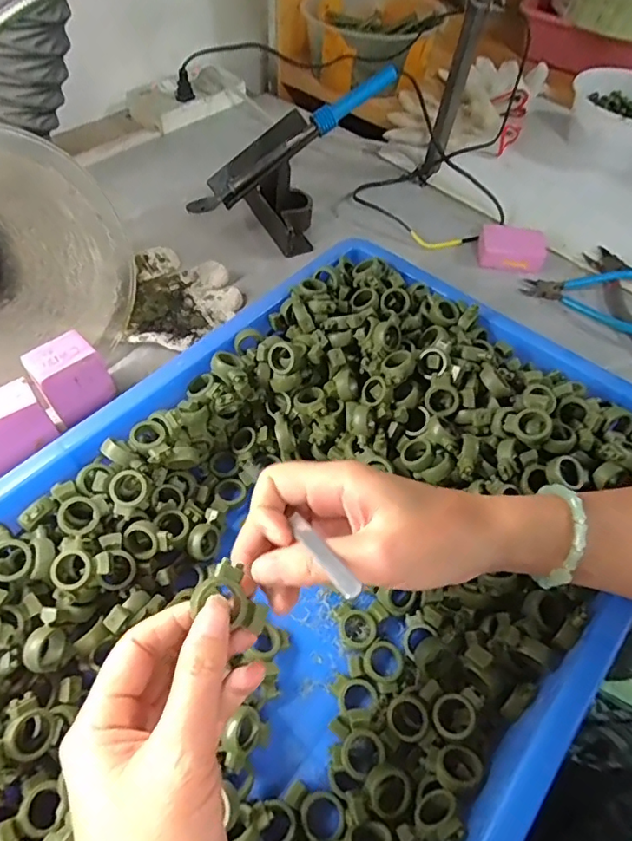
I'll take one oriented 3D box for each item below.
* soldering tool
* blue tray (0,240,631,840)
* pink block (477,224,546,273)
[{"bbox_3d":[-0.013,-0.314,0.631,0.272,0.090,0.104,-47,67,-1],"label":"soldering tool"},{"bbox_3d":[-0.008,0.094,0.368,0.375,0.083,0.558,36,60,20],"label":"blue tray"},{"bbox_3d":[0.246,-0.214,0.649,0.081,0.032,0.060,10,55,2],"label":"pink block"}]

